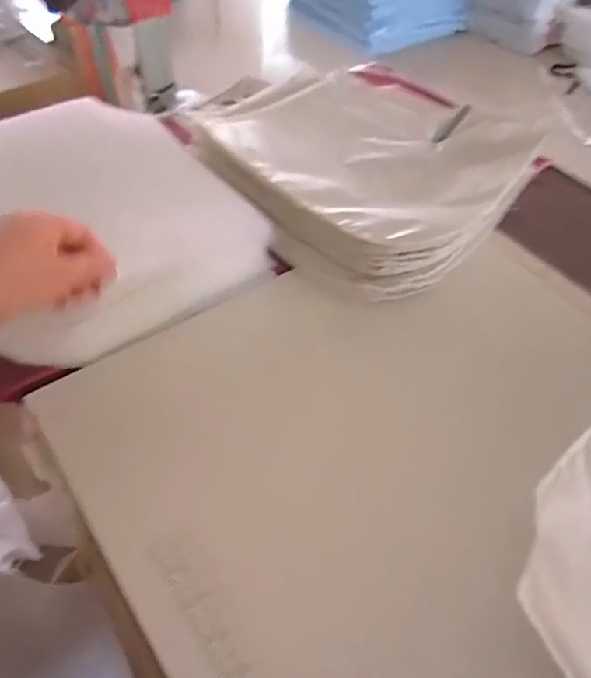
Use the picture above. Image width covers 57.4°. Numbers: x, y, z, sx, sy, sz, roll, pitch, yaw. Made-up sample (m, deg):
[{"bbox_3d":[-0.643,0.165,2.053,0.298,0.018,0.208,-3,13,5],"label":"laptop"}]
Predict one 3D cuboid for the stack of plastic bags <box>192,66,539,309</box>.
[{"bbox_3d":[0.069,-0.189,0.585,0.300,0.093,0.267,35,56,23],"label":"stack of plastic bags"}]

